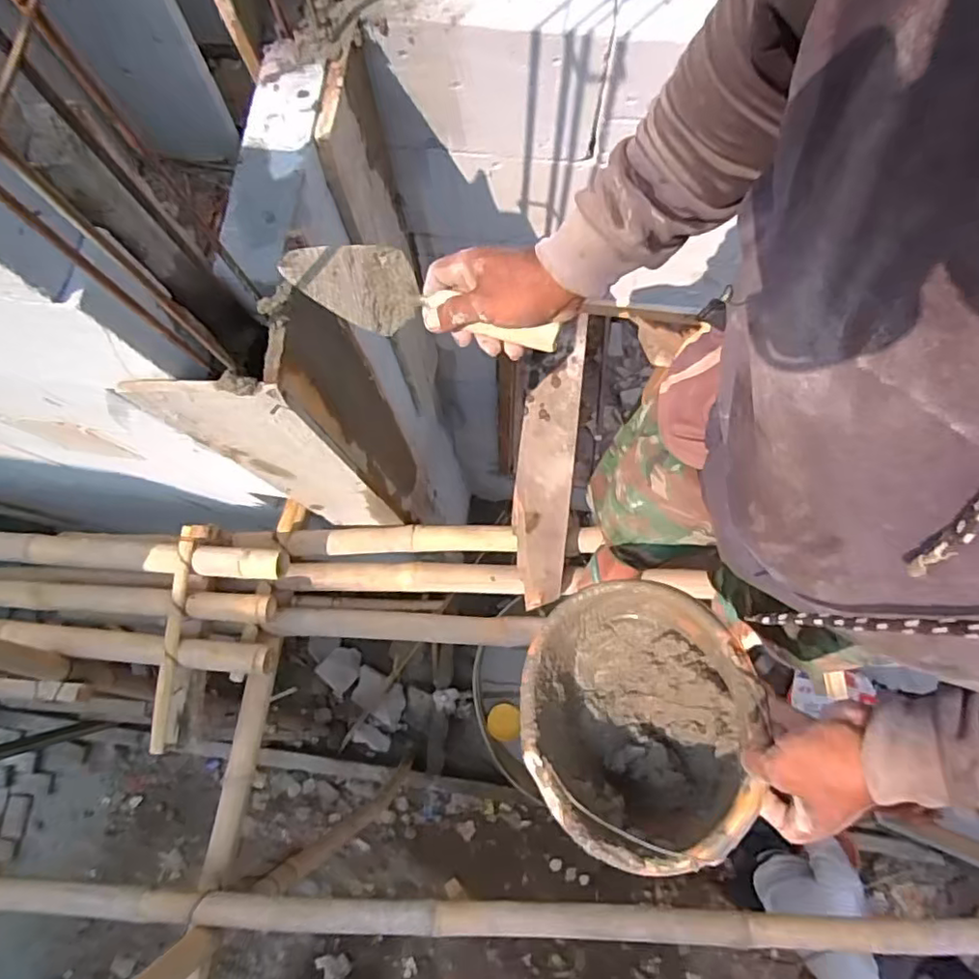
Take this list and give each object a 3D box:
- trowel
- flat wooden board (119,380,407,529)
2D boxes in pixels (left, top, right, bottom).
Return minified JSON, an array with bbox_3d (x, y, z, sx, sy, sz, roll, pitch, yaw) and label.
[{"bbox_3d":[-0.077,-0.188,0.596,0.258,0.050,0.075,20,79,11],"label":"trowel"},{"bbox_3d":[-0.287,-0.015,0.990,0.165,0.802,0.018,2,77,2],"label":"flat wooden board"}]

